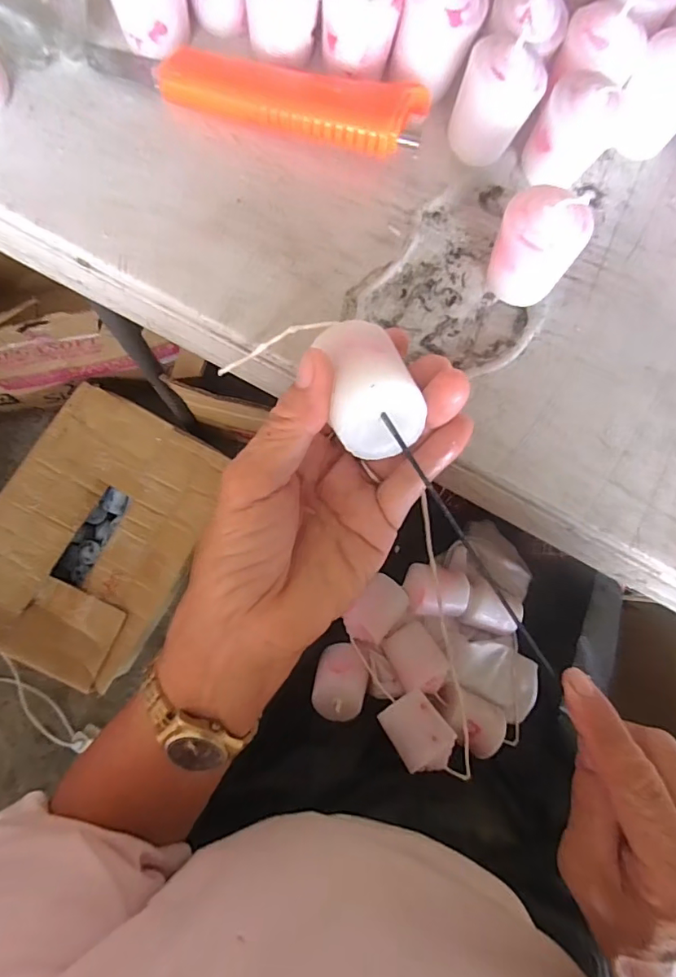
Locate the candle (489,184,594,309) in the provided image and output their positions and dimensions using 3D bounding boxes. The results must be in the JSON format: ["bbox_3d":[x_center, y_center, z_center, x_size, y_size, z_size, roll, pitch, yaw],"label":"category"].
[{"bbox_3d":[0.092,-0.114,0.244,0.038,0.053,0.034,36,81,2],"label":"candle"}]

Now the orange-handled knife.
[{"bbox_3d":[-0.043,-0.205,0.263,0.174,0.024,0.035,16,80,-1],"label":"orange-handled knife"}]

